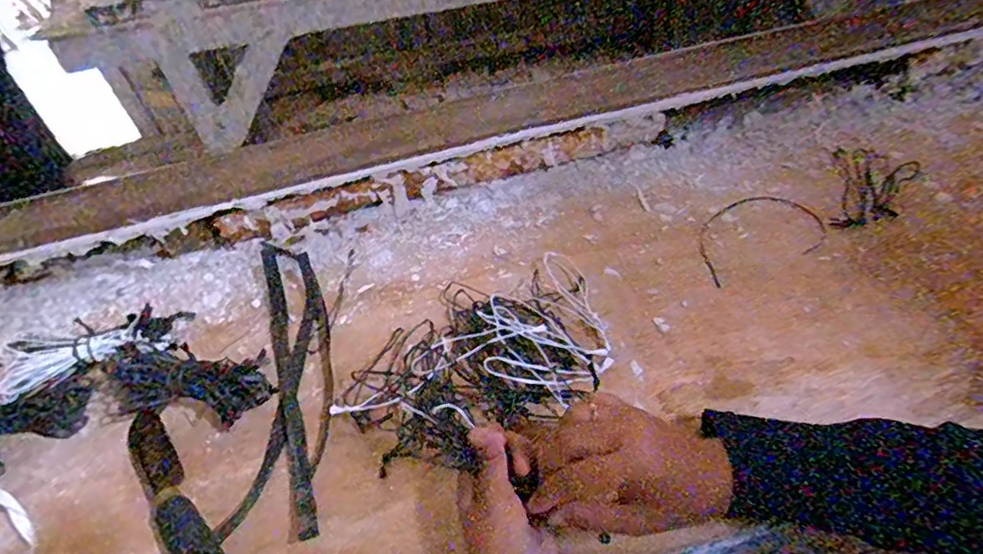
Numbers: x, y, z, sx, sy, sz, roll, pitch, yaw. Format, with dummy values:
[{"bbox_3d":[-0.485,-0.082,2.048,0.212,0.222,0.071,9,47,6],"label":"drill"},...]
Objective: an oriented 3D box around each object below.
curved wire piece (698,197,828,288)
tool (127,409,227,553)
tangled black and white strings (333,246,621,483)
[{"bbox_3d":[0.283,-0.047,0.594,0.156,0.005,0.096,-19,46,-11],"label":"curved wire piece"},{"bbox_3d":[-0.244,0.172,0.416,0.034,0.014,0.201,-35,52,-25],"label":"tool"},{"bbox_3d":[-0.006,0.064,0.482,0.244,0.032,0.157,-25,48,-17],"label":"tangled black and white strings"}]

